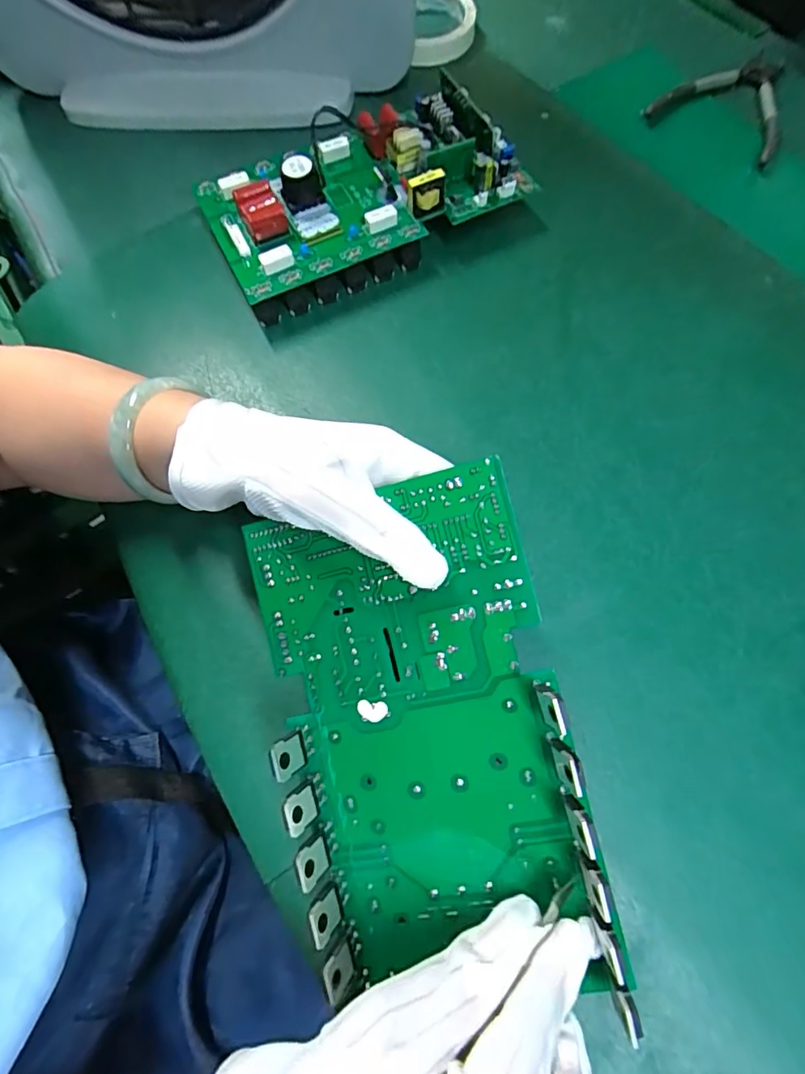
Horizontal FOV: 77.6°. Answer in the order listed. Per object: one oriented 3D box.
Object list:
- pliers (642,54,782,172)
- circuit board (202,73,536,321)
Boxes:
[{"bbox_3d":[0.301,-0.391,0.450,0.113,0.012,0.133,38,74,17],"label":"pliers"},{"bbox_3d":[-0.031,-0.263,0.385,0.233,0.056,0.123,-27,72,-10],"label":"circuit board"}]

